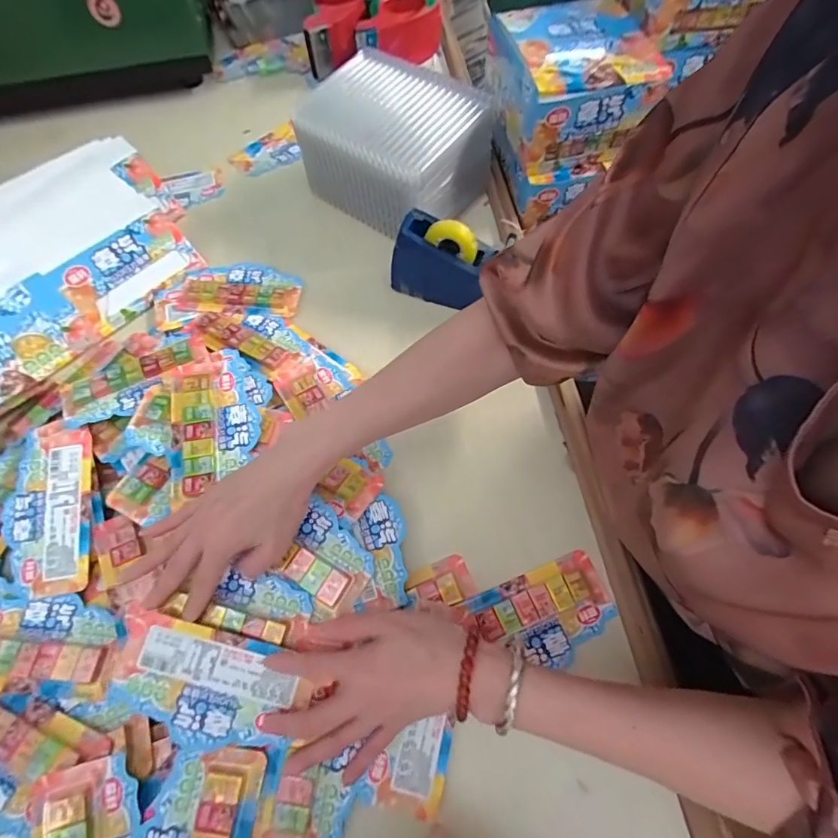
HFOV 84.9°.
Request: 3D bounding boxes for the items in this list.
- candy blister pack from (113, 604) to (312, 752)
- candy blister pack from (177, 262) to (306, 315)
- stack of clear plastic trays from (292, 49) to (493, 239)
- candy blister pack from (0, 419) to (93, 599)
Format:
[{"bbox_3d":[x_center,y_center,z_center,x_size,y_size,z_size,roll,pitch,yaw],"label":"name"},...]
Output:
[{"bbox_3d":[-0.165,0.201,0.347,0.146,0.023,0.078,12,63,6],"label":"candy blister pack"},{"bbox_3d":[-0.218,-0.160,0.558,0.143,0.012,0.075,1,64,2],"label":"candy blister pack"},{"bbox_3d":[-0.029,-0.333,0.584,0.193,0.132,0.160,38,70,18],"label":"stack of clear plastic trays"},{"bbox_3d":[-0.344,0.080,0.426,0.075,0.009,0.159,-12,74,-3],"label":"candy blister pack"}]

